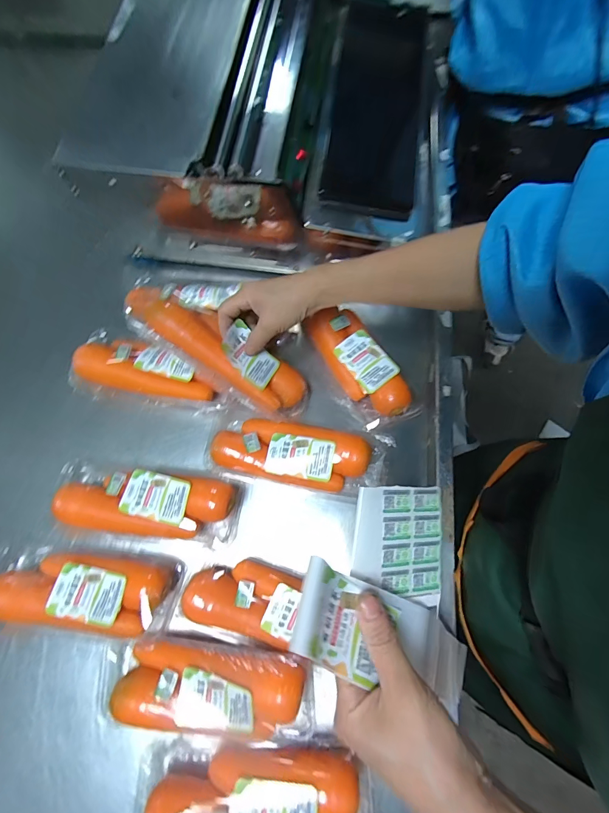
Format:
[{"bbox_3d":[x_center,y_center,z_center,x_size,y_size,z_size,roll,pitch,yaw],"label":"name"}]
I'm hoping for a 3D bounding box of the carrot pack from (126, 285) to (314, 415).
[{"bbox_3d":[-0.095,-0.063,0.450,0.228,0.040,0.074,31,73,-16],"label":"carrot pack"}]

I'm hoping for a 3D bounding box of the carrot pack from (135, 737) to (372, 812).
[{"bbox_3d":[-0.053,0.385,0.366,0.230,0.049,0.087,0,73,2],"label":"carrot pack"}]

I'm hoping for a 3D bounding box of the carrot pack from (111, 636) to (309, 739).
[{"bbox_3d":[-0.104,0.292,0.382,0.216,0.043,0.086,5,73,3],"label":"carrot pack"}]

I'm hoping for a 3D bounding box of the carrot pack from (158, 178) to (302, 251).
[{"bbox_3d":[-0.113,-0.286,0.548,0.206,0.082,0.042,9,73,4],"label":"carrot pack"}]

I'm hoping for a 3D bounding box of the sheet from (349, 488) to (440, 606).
[{"bbox_3d":[0.072,0.106,0.282,0.076,0.004,0.087,6,83,-21],"label":"sheet"}]

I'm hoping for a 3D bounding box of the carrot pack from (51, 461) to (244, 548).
[{"bbox_3d":[-0.197,0.117,0.451,0.231,0.046,0.083,7,73,4],"label":"carrot pack"}]

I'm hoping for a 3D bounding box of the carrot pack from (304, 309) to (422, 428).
[{"bbox_3d":[0.076,-0.053,0.505,0.078,0.063,0.179,-32,75,-8],"label":"carrot pack"}]

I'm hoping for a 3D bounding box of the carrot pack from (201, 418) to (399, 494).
[{"bbox_3d":[-0.010,0.060,0.469,0.221,0.050,0.080,9,73,4],"label":"carrot pack"}]

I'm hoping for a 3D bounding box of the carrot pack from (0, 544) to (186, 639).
[{"bbox_3d":[-0.262,0.211,0.431,0.229,0.061,0.088,3,73,3],"label":"carrot pack"}]

